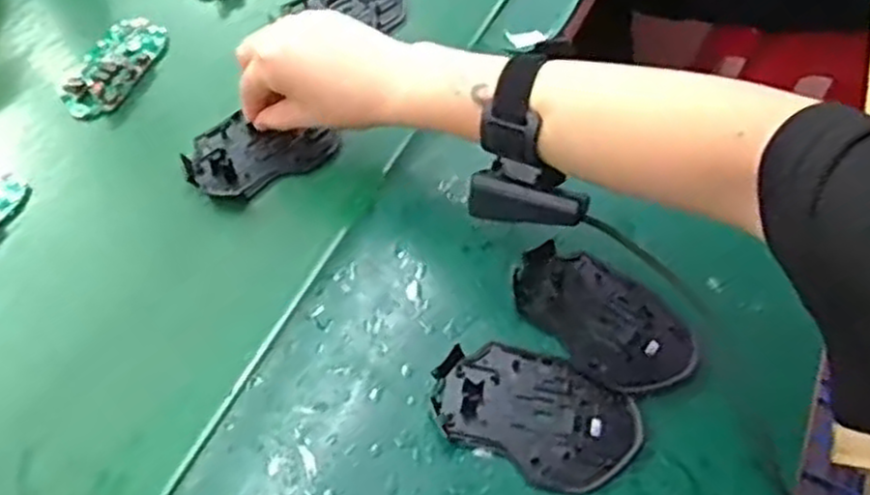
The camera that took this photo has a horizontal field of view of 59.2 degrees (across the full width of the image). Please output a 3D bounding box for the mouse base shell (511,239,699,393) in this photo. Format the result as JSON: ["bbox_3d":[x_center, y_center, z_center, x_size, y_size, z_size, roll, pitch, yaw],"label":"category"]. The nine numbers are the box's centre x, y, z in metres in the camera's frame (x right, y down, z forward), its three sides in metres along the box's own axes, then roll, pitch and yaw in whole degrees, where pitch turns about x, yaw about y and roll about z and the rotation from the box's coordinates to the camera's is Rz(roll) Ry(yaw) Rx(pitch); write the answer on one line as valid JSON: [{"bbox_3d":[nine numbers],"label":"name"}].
[{"bbox_3d":[0.102,0.042,0.469,0.068,0.008,0.114,-37,67,-24],"label":"mouse base shell"}]

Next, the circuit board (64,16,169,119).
[{"bbox_3d":[-0.236,-0.136,0.569,0.043,0.014,0.101,14,57,5],"label":"circuit board"}]

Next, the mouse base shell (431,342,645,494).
[{"bbox_3d":[0.057,0.092,0.434,0.114,0.007,0.069,24,59,12],"label":"mouse base shell"}]

